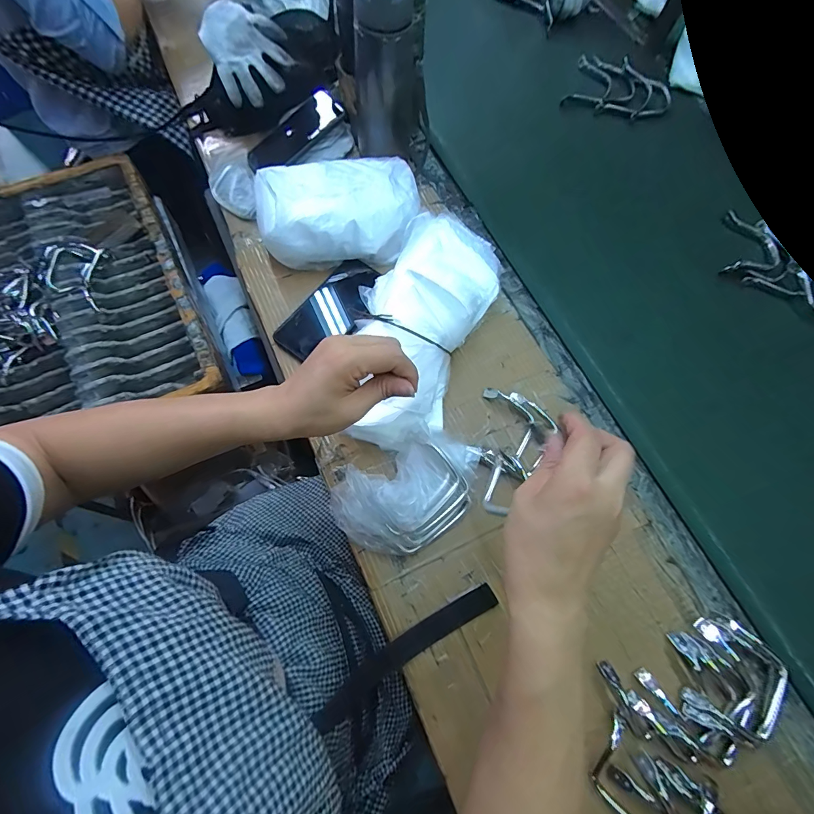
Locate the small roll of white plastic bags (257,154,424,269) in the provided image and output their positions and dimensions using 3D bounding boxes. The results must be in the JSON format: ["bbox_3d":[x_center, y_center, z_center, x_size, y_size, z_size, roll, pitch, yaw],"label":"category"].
[{"bbox_3d":[-0.090,-0.270,0.540,0.208,0.085,0.123,-10,71,-6],"label":"small roll of white plastic bags"}]

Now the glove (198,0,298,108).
[{"bbox_3d":[-0.248,-0.550,0.601,0.111,0.059,0.157,-29,74,-12],"label":"glove"}]

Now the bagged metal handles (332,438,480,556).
[{"bbox_3d":[0.004,0.096,0.419,0.157,0.071,0.102,-22,73,-10],"label":"bagged metal handles"}]

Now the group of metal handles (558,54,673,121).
[{"bbox_3d":[0.382,-0.568,0.696,0.174,0.014,0.135,23,71,6],"label":"group of metal handles"}]

